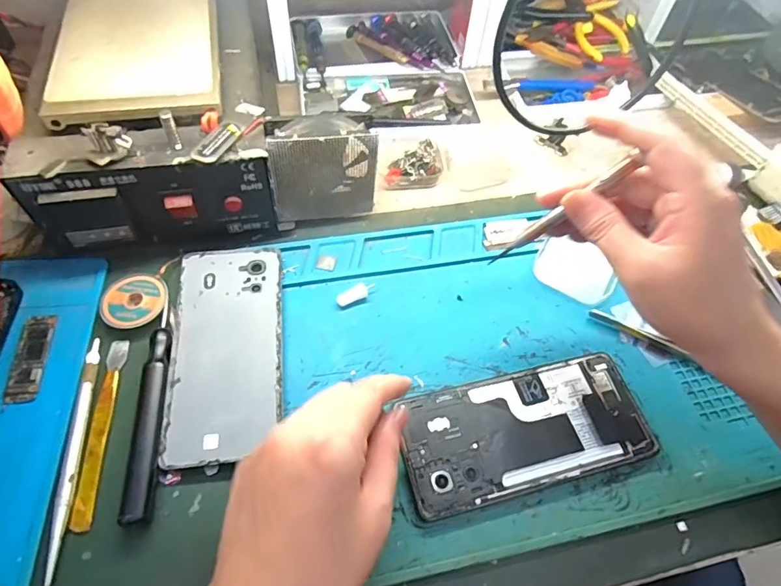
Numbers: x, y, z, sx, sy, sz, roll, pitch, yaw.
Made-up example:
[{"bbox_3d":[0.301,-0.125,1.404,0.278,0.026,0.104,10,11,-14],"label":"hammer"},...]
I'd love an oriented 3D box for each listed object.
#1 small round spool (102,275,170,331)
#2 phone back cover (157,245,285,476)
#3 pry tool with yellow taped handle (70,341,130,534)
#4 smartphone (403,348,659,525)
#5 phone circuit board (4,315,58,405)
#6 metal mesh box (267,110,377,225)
[{"bbox_3d":[-0.182,0.006,0.347,0.042,0.007,0.044,2,58,-3],"label":"small round spool"},{"bbox_3d":[-0.112,0.035,0.336,0.072,0.007,0.156,-5,59,-7],"label":"phone back cover"},{"bbox_3d":[-0.181,0.083,0.306,0.012,0.008,0.120,-4,59,-6],"label":"pry tool with yellow taped handle"},{"bbox_3d":[0.087,0.087,0.315,0.158,0.004,0.074,-13,60,-11],"label":"smartphone"},{"bbox_3d":[-0.241,0.043,0.327,0.019,0.005,0.063,-4,59,-7],"label":"phone circuit board"},{"bbox_3d":[-0.052,-0.096,0.378,0.078,0.081,0.031,-11,60,-11],"label":"metal mesh box"}]

